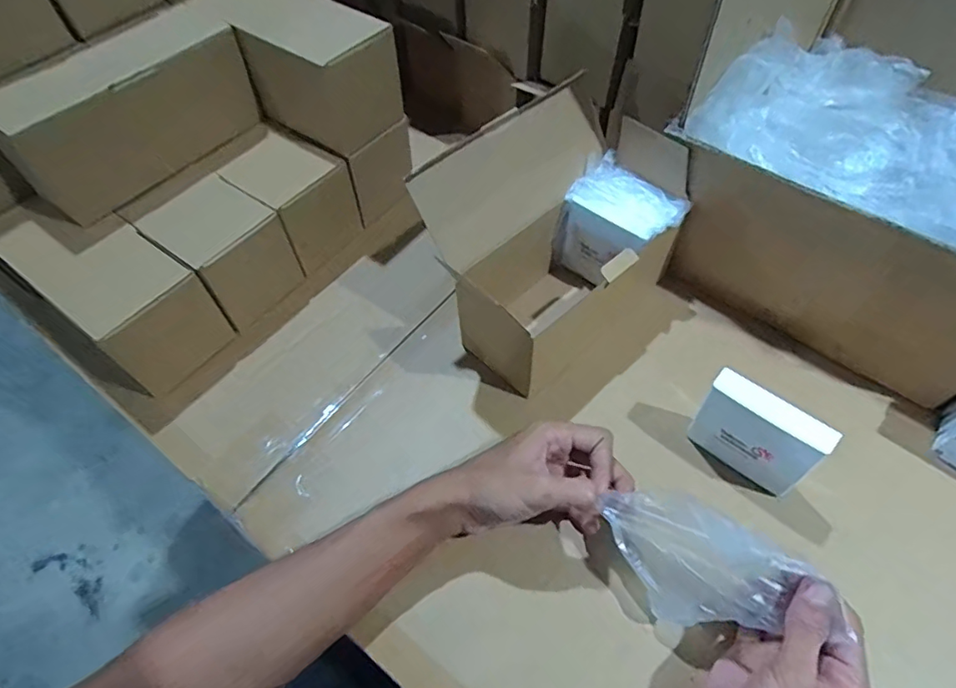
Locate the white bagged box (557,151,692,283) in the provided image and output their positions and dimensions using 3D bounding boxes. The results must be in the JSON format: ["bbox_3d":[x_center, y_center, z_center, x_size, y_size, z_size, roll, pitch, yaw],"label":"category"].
[{"bbox_3d":[0.133,-0.111,0.528,0.073,0.089,0.098,-36,61,-20],"label":"white bagged box"}]

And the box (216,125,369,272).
[{"bbox_3d":[-0.204,-0.156,0.584,0.113,0.096,0.097,29,62,21],"label":"box"}]

